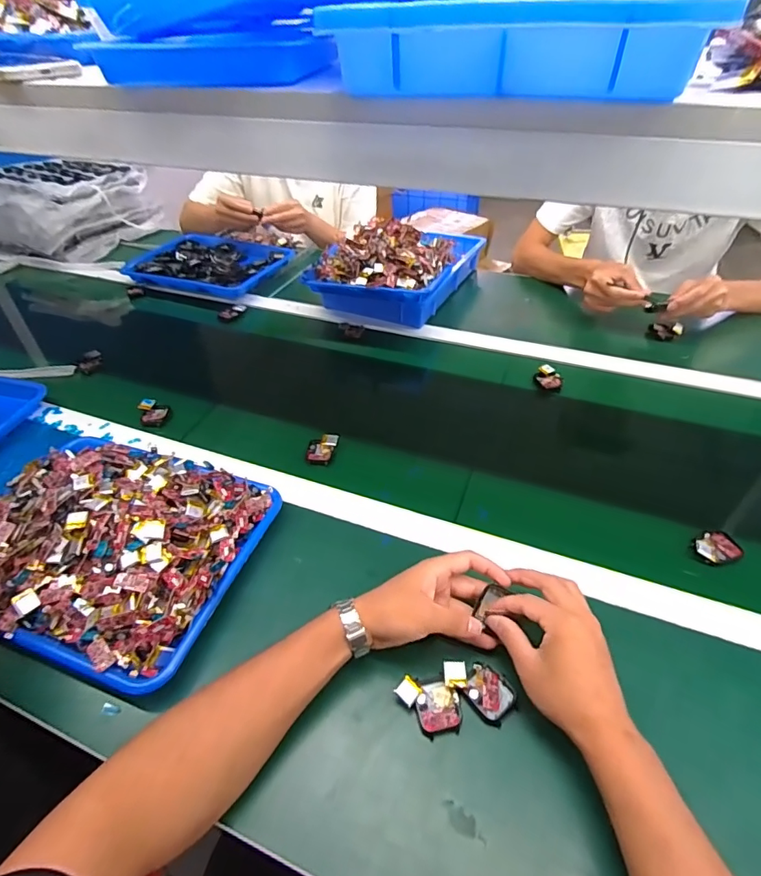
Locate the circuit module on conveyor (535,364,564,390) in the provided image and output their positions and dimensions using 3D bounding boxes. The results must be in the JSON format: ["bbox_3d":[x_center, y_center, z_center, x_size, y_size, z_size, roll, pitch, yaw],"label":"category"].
[{"bbox_3d":[0.275,-0.099,0.778,0.033,0.019,0.050,-9,43,-7],"label":"circuit module on conveyor"}]

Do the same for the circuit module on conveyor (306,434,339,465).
[{"bbox_3d":[-0.083,0.014,0.668,0.037,0.007,0.053,12,58,7],"label":"circuit module on conveyor"}]

